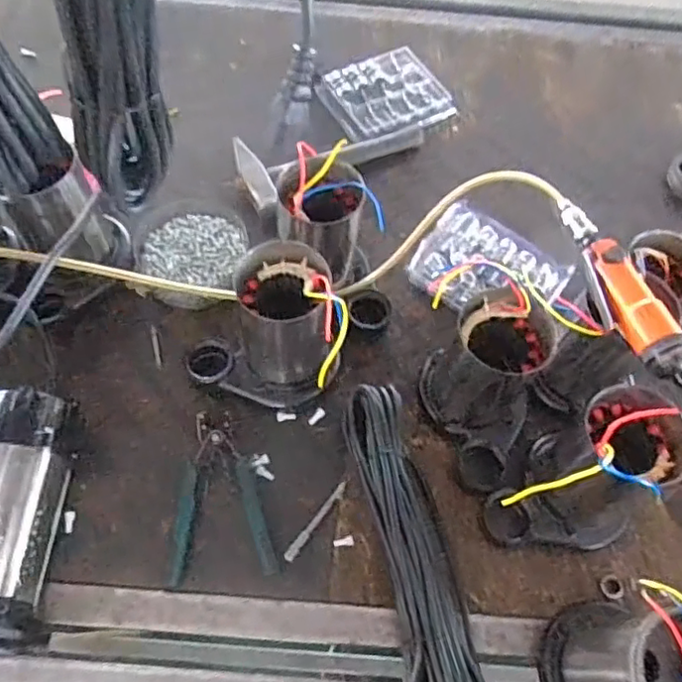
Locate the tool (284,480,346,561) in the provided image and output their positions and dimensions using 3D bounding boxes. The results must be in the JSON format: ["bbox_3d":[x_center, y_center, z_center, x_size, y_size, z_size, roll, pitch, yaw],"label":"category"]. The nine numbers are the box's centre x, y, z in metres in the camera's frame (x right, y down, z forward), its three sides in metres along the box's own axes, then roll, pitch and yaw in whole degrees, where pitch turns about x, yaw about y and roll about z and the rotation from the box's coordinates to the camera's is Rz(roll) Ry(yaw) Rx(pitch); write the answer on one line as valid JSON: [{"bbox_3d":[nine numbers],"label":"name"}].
[{"bbox_3d":[-0.024,0.187,0.644,0.011,0.010,0.099,35,66,14],"label":"tool"}]

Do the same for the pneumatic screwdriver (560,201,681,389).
[{"bbox_3d":[0.269,-0.024,0.562,0.046,0.035,0.269,-13,64,-10],"label":"pneumatic screwdriver"}]

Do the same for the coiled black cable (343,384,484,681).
[{"bbox_3d":[0.070,0.217,0.616,0.083,0.055,0.352,-6,63,-6],"label":"coiled black cable"}]

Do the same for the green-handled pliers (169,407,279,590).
[{"bbox_3d":[-0.122,0.156,0.647,0.102,0.010,0.173,-3,62,-5],"label":"green-handled pliers"}]

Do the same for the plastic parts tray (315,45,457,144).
[{"bbox_3d":[0.068,-0.377,0.943,0.174,0.024,0.143,-22,65,-14],"label":"plastic parts tray"}]

